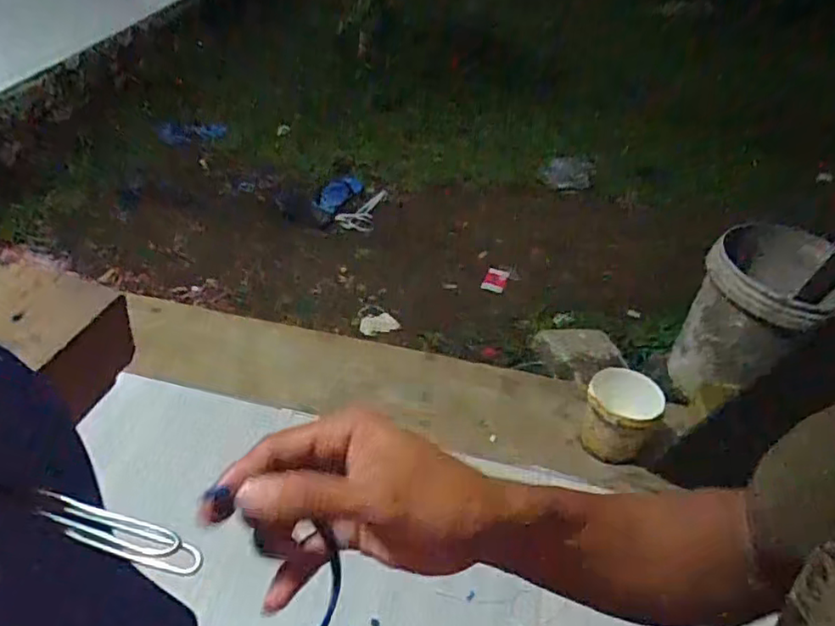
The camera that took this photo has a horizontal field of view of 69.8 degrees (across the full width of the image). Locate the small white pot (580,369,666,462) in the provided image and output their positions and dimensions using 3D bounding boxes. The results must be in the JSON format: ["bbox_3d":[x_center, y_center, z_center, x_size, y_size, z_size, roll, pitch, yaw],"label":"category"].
[{"bbox_3d":[0.350,0.184,1.050,0.117,0.137,0.107,18,43,14],"label":"small white pot"}]

